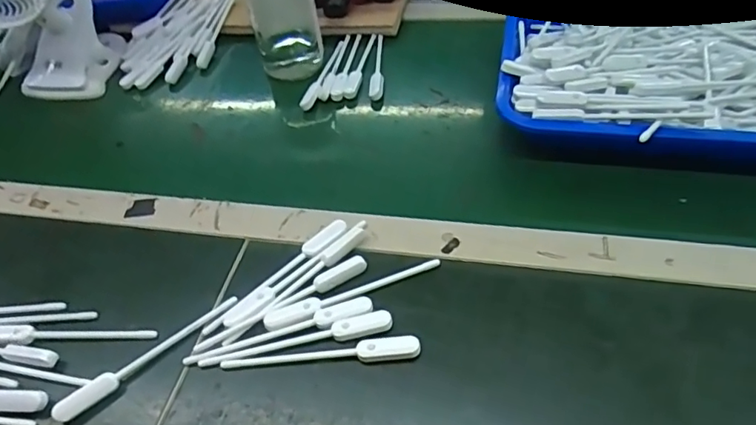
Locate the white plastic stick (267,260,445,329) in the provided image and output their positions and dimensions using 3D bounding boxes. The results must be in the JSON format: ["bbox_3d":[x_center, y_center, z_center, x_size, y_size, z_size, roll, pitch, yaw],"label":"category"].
[{"bbox_3d":[-0.017,0.061,0.419,0.141,0.007,0.017,-18,49,-10],"label":"white plastic stick"}]

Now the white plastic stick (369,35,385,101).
[{"bbox_3d":[0.002,-0.173,0.642,0.015,0.005,0.129,-1,48,7],"label":"white plastic stick"}]

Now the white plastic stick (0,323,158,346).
[{"bbox_3d":[-0.241,0.095,0.425,0.137,0.015,0.018,-3,48,4],"label":"white plastic stick"}]

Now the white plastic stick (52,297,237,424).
[{"bbox_3d":[-0.167,0.103,0.400,0.139,0.018,0.012,-36,53,-23],"label":"white plastic stick"}]

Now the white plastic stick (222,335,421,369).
[{"bbox_3d":[-0.041,0.102,0.389,0.141,0.009,0.015,-6,48,2],"label":"white plastic stick"}]

